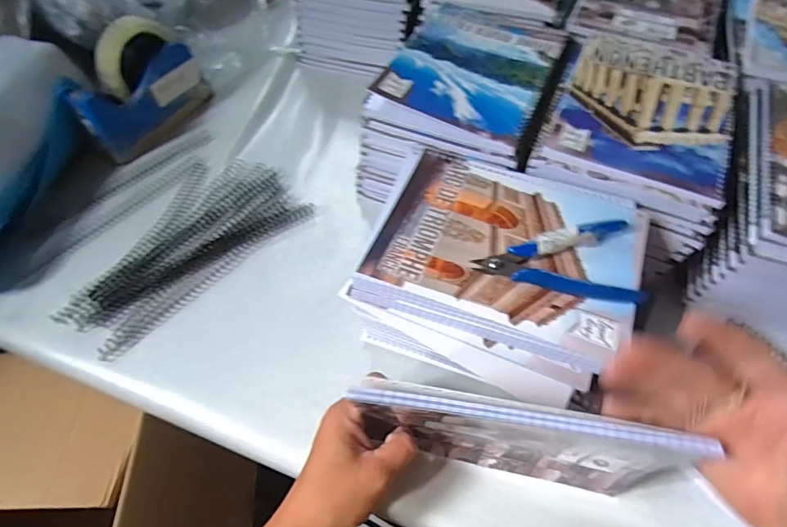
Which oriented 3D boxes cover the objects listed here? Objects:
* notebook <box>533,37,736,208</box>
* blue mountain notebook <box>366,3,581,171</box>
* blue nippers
[{"bbox_3d":[0.233,-0.149,0.426,0.151,0.006,0.198,21,60,14],"label":"notebook"},{"bbox_3d":[0.085,-0.196,0.463,0.162,0.019,0.204,21,58,10],"label":"blue mountain notebook"},{"bbox_3d":[0.123,0.000,0.338,0.118,0.013,0.064,-4,58,-1],"label":"blue nippers"}]

